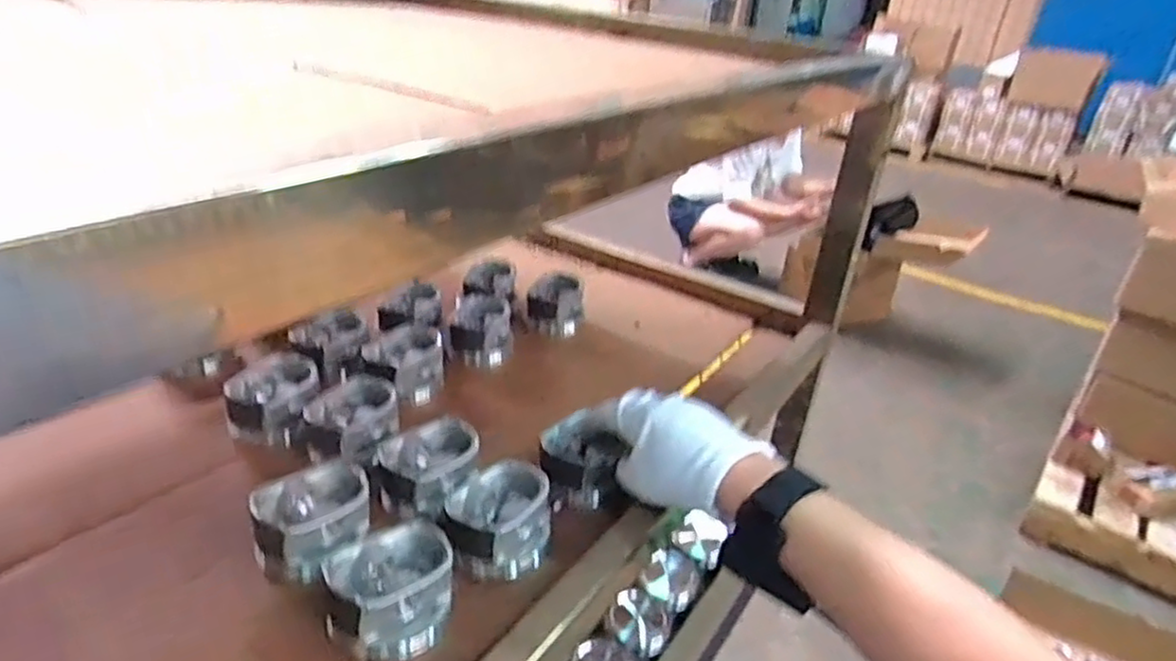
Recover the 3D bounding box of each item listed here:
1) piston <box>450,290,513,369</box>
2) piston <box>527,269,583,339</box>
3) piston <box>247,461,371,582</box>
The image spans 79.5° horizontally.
[{"bbox_3d":[-0.116,-0.001,0.770,0.062,0.066,0.062,6,28,0],"label":"piston"},{"bbox_3d":[-0.038,-0.029,0.840,0.067,0.054,0.067,6,28,-1],"label":"piston"},{"bbox_3d":[-0.195,0.134,0.501,0.077,0.043,0.068,-15,35,-34],"label":"piston"}]

